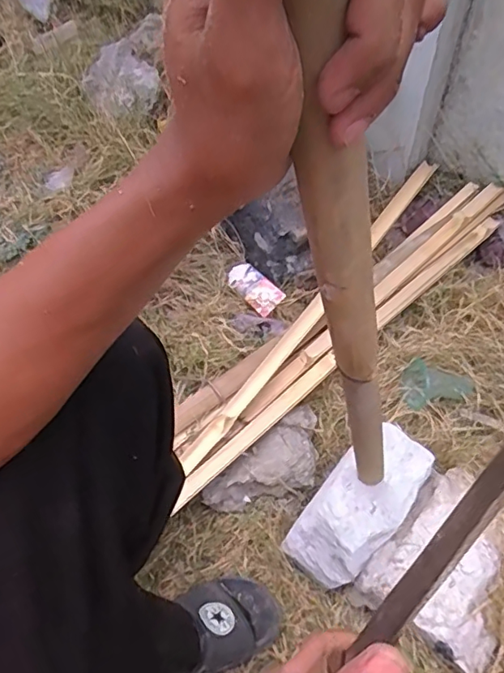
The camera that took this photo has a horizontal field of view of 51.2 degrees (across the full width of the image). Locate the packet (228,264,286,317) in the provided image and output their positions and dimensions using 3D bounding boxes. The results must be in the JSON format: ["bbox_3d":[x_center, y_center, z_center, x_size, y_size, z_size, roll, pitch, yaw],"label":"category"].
[{"bbox_3d":[0.003,-0.083,0.872,0.051,0.017,0.106,-37,63,-18],"label":"packet"}]

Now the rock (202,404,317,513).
[{"bbox_3d":[0.026,0.183,0.727,0.190,0.065,0.094,-38,63,-3],"label":"rock"}]

